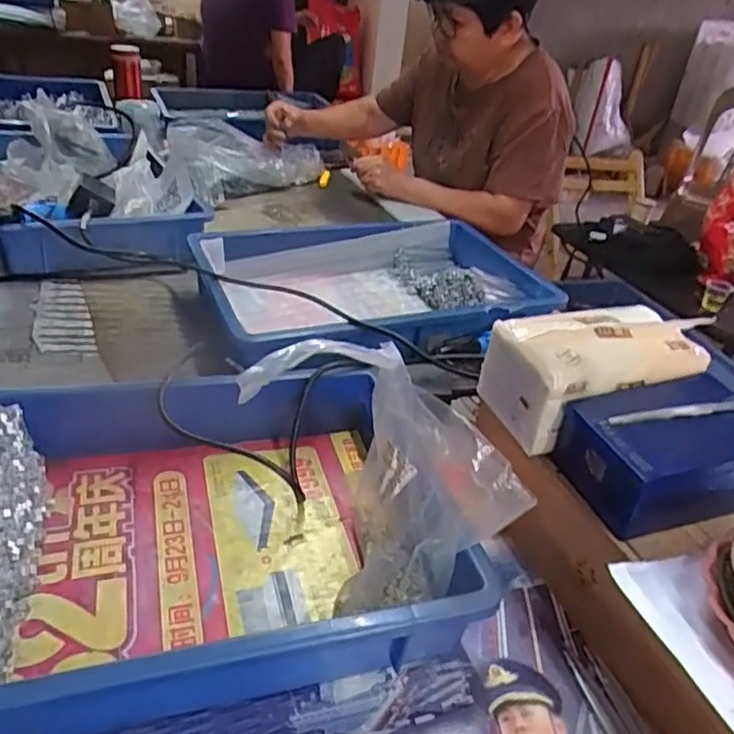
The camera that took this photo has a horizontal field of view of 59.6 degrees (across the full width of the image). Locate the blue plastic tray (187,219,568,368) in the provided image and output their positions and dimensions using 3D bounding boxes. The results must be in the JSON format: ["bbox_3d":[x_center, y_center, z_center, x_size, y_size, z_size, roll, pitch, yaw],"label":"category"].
[{"bbox_3d":[0.013,-0.109,0.848,0.447,0.072,0.300,-11,36,-26],"label":"blue plastic tray"}]

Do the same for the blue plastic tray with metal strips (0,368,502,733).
[{"bbox_3d":[-0.162,0.129,0.491,0.427,0.100,0.284,-5,34,-18],"label":"blue plastic tray with metal strips"}]

